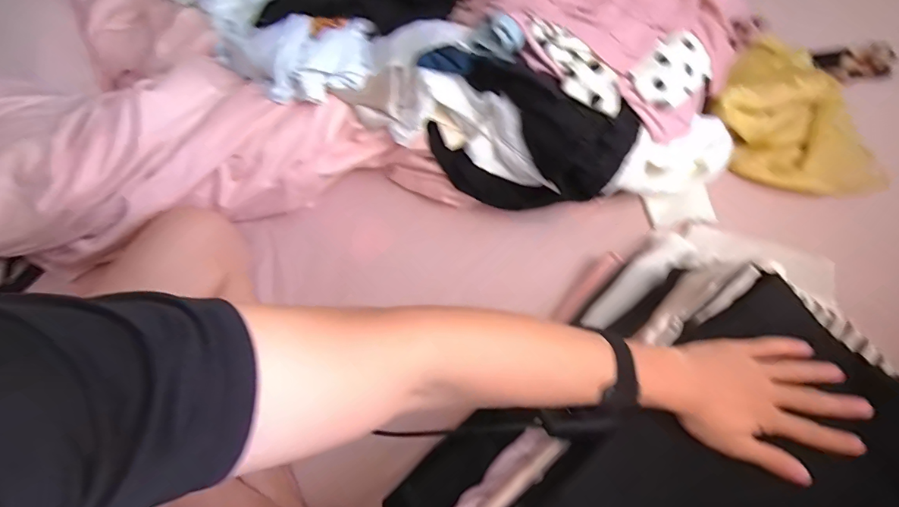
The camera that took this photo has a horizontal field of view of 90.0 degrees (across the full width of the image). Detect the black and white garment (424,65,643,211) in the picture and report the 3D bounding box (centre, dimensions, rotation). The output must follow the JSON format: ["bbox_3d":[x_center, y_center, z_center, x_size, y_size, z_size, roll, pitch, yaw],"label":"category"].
[{"bbox_3d":[0.096,-0.153,0.629,0.292,0.169,0.116,18,66,11],"label":"black and white garment"}]

